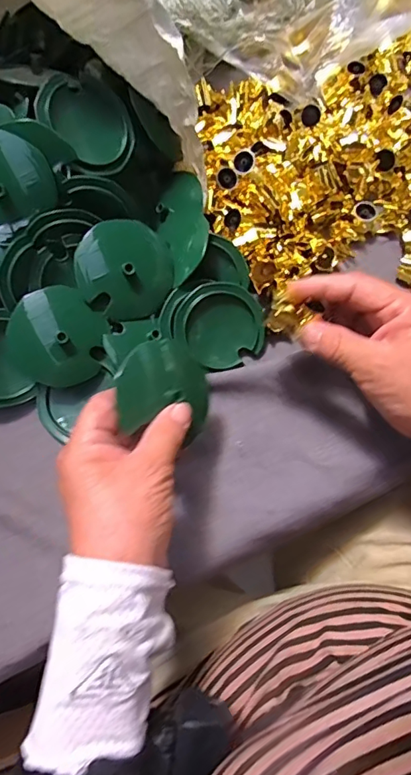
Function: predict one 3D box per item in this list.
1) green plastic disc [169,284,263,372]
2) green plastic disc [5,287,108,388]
[{"bbox_3d":[0.013,-0.051,0.403,0.072,0.008,0.070,-1,96,-14],"label":"green plastic disc"},{"bbox_3d":[-0.131,-0.044,0.433,0.085,0.014,0.082,32,79,-9],"label":"green plastic disc"}]

